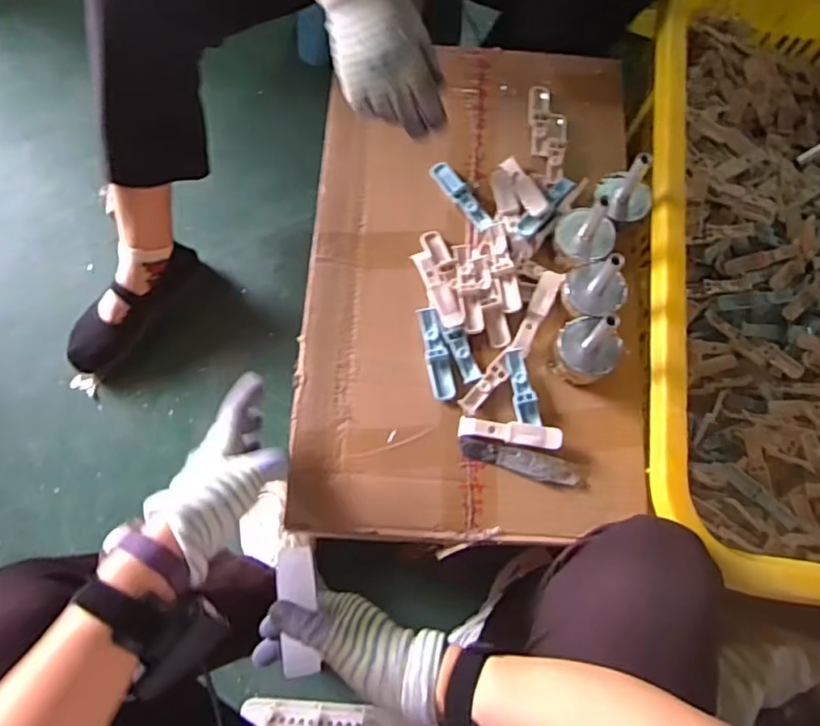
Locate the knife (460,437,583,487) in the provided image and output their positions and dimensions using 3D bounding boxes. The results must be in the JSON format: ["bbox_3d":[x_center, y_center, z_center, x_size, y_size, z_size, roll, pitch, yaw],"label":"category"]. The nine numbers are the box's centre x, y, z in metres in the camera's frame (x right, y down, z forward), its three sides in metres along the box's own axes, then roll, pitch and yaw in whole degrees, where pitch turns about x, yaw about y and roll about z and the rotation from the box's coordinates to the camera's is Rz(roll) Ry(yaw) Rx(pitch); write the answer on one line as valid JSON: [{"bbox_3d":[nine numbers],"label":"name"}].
[{"bbox_3d":[0.109,0.096,0.587,0.120,0.013,0.023,16,73,2],"label":"knife"}]

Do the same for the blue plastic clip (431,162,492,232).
[{"bbox_3d":[0.056,-0.185,0.663,0.022,0.012,0.099,-32,77,-11],"label":"blue plastic clip"}]

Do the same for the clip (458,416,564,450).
[{"bbox_3d":[0.097,0.068,0.584,0.098,0.007,0.022,8,93,10],"label":"clip"}]

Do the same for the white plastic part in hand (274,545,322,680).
[{"bbox_3d":[-0.095,0.209,0.514,0.032,0.007,0.102,-8,65,-3],"label":"white plastic part in hand"}]

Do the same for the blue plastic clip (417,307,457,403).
[{"bbox_3d":[0.027,-0.010,0.610,0.023,0.009,0.094,-11,74,-6],"label":"blue plastic clip"}]

